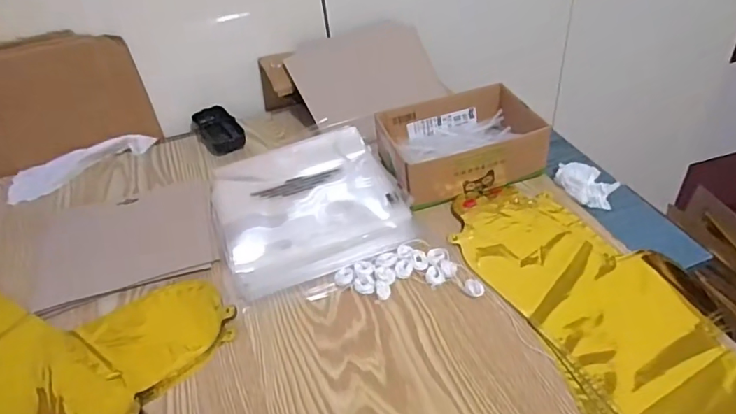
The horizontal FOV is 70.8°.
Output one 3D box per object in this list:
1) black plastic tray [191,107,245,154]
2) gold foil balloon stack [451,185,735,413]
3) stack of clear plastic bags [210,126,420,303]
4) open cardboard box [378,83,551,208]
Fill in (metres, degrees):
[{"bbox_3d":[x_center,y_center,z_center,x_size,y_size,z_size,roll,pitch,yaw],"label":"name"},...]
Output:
[{"bbox_3d":[-0.221,-0.117,0.773,0.058,0.020,0.109,-22,43,-16],"label":"black plastic tray"},{"bbox_3d":[0.236,0.105,0.471,0.194,0.013,0.406,-14,41,-7],"label":"gold foil balloon stack"},{"bbox_3d":[-0.079,-0.009,0.648,0.216,0.018,0.249,-19,42,-13],"label":"stack of clear plastic bags"},{"bbox_3d":[0.121,-0.085,0.664,0.200,0.056,0.148,-16,42,-10],"label":"open cardboard box"}]

